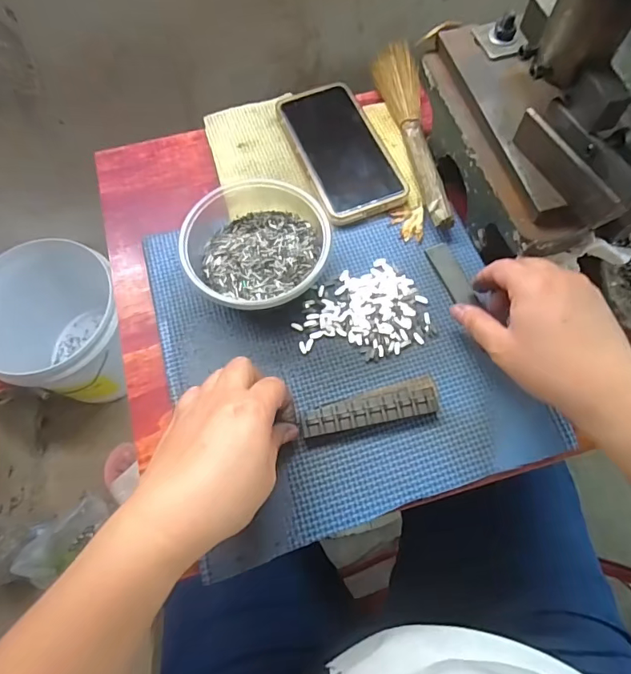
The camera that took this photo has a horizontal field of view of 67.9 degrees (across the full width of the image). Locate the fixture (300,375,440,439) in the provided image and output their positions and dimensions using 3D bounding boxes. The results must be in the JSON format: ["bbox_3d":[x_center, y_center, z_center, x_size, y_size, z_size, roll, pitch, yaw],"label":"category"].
[{"bbox_3d":[0.041,0.052,0.342,0.103,0.012,0.029,-13,67,-7],"label":"fixture"}]

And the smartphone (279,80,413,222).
[{"bbox_3d":[0.023,-0.176,0.440,0.077,0.012,0.157,-19,68,-7],"label":"smartphone"}]

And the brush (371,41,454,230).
[{"bbox_3d":[0.092,-0.200,0.440,0.039,0.021,0.232,-7,67,-2],"label":"brush"}]

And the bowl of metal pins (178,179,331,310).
[{"bbox_3d":[-0.052,-0.074,0.380,0.108,0.051,0.113,0,67,1],"label":"bowl of metal pins"}]

